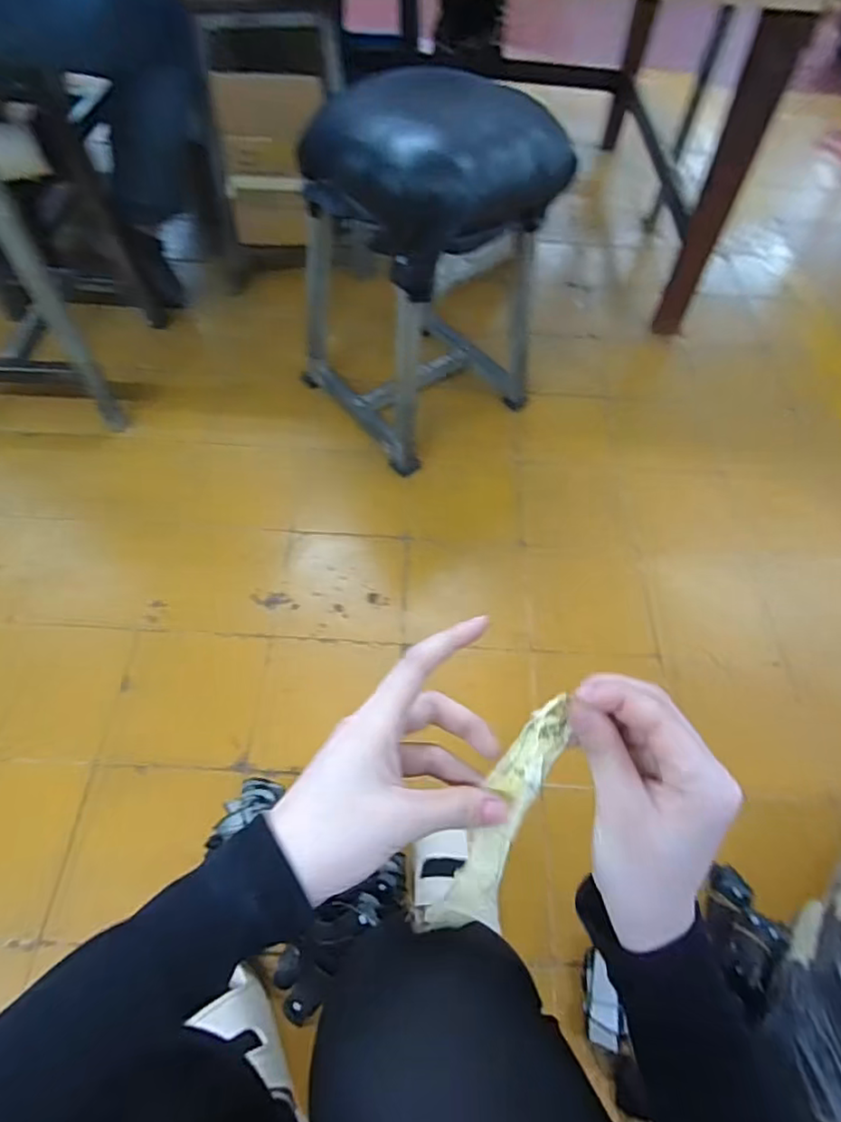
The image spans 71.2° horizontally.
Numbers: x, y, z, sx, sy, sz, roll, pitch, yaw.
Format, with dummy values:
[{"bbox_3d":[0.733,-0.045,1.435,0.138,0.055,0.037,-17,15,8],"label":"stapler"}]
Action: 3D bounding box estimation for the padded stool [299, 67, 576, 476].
[{"bbox_3d":[0.003,-0.479,1.005,0.324,0.510,0.311,-36,65,-23],"label":"padded stool"}]

